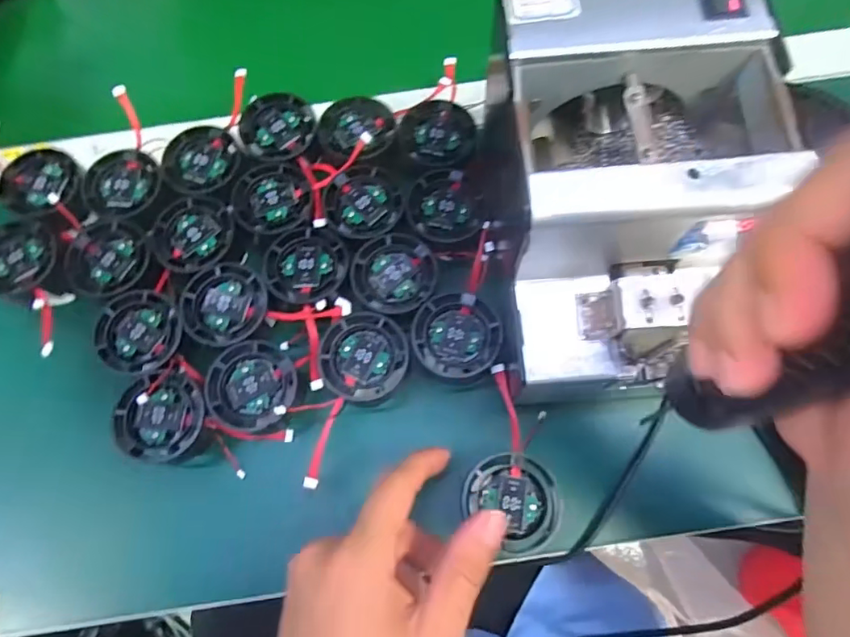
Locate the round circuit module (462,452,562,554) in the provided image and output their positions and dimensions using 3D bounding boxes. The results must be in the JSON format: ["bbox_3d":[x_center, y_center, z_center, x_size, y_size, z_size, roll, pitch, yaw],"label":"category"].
[{"bbox_3d":[0.049,0.097,0.293,0.051,0.006,0.045,41,77,15],"label":"round circuit module"}]

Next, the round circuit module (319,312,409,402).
[{"bbox_3d":[-0.036,0.023,0.323,0.050,0.014,0.049,-1,71,2],"label":"round circuit module"}]

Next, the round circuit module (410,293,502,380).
[{"bbox_3d":[0.019,0.010,0.324,0.051,0.014,0.047,-1,71,2],"label":"round circuit module"}]

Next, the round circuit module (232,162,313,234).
[{"bbox_3d":[-0.101,-0.081,0.357,0.048,0.008,0.050,-1,71,2],"label":"round circuit module"}]

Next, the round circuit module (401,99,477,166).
[{"bbox_3d":[0.009,-0.126,0.366,0.048,0.007,0.048,-1,71,2],"label":"round circuit module"}]

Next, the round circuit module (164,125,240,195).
[{"bbox_3d":[-0.152,-0.107,0.370,0.052,0.009,0.049,-1,71,2],"label":"round circuit module"}]

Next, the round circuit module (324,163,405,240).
[{"bbox_3d":[-0.040,-0.075,0.351,0.049,0.008,0.053,-1,71,2],"label":"round circuit module"}]

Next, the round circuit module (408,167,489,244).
[{"bbox_3d":[0.014,-0.073,0.349,0.048,0.005,0.051,-1,71,2],"label":"round circuit module"}]

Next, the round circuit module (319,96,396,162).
[{"bbox_3d":[-0.046,-0.128,0.366,0.049,0.013,0.050,-1,71,2],"label":"round circuit module"}]

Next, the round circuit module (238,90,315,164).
[{"bbox_3d":[-0.101,-0.130,0.370,0.050,0.015,0.047,-1,71,2],"label":"round circuit module"}]

